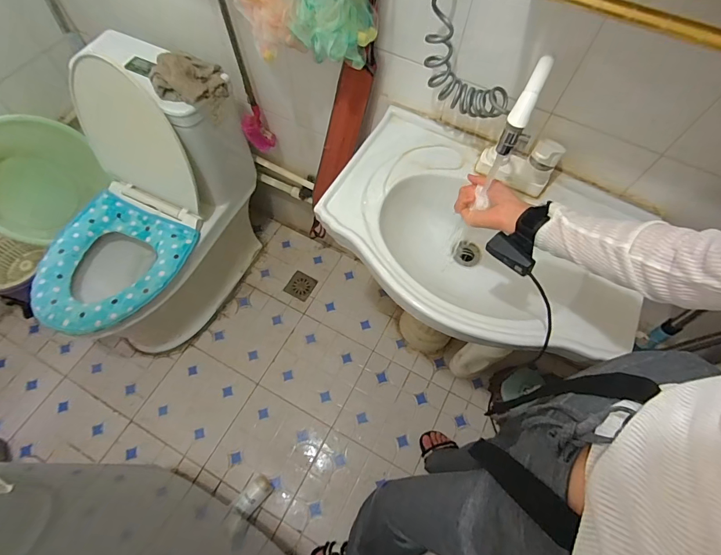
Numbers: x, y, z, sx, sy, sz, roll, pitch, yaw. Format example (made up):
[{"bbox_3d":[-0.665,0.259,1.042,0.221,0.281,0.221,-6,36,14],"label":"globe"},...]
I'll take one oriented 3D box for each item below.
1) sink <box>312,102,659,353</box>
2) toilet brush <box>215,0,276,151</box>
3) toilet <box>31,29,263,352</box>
[{"bbox_3d":[0.230,-0.059,0.770,0.590,0.154,0.410,27,66,12],"label":"sink"},{"bbox_3d":[-0.295,-0.531,0.905,0.082,0.539,0.105,-14,65,-8],"label":"toilet brush"},{"bbox_3d":[-0.628,-0.167,1.144,0.379,0.784,0.706,22,65,10],"label":"toilet"}]

